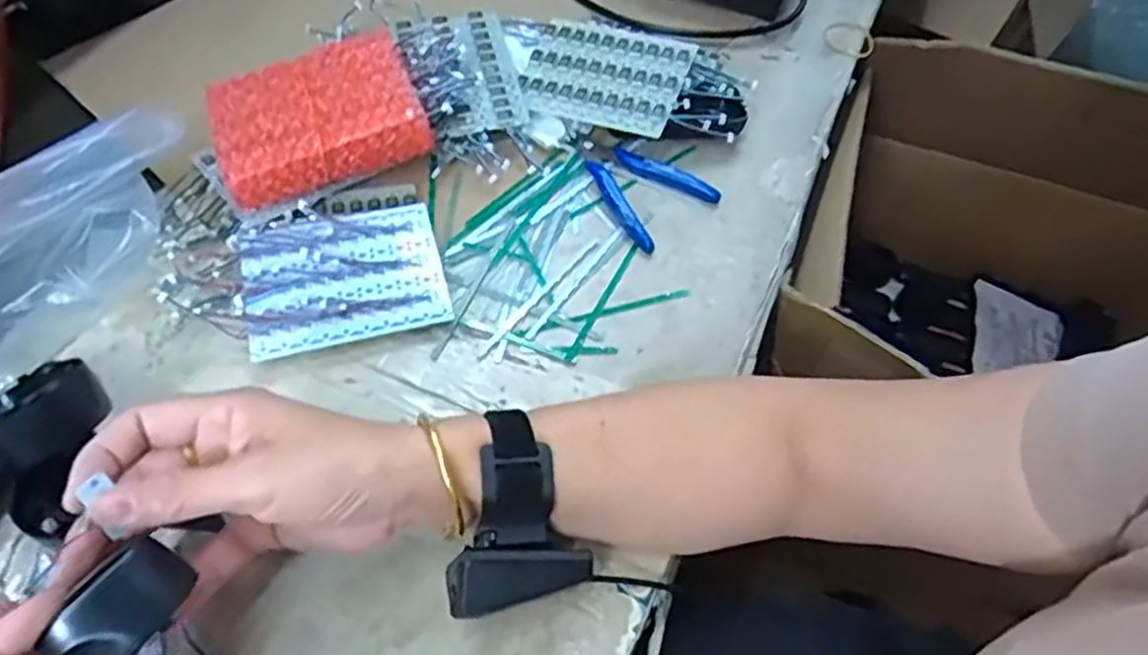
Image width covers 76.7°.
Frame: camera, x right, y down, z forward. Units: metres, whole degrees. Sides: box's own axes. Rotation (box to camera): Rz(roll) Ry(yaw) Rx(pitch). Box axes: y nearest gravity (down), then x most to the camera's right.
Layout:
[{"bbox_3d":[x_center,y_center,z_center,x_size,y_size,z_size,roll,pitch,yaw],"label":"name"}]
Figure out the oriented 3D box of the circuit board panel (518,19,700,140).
[{"bbox_3d":[0.025,-0.206,0.582,0.128,0.008,0.099,18,67,17],"label":"circuit board panel"}]

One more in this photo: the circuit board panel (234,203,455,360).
[{"bbox_3d":[-0.156,-0.040,0.489,0.127,0.008,0.110,-12,63,-14],"label":"circuit board panel"}]

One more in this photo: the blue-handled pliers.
[{"bbox_3d":[0.043,-0.115,0.555,0.077,0.014,0.114,-37,66,-23],"label":"blue-handled pliers"}]

